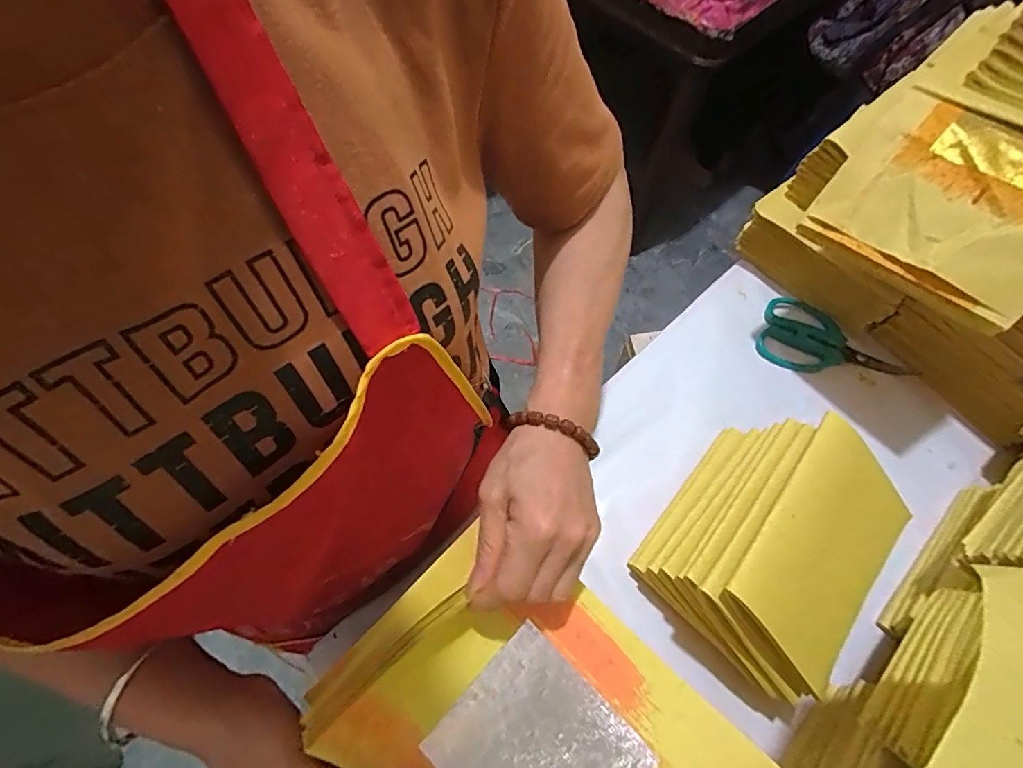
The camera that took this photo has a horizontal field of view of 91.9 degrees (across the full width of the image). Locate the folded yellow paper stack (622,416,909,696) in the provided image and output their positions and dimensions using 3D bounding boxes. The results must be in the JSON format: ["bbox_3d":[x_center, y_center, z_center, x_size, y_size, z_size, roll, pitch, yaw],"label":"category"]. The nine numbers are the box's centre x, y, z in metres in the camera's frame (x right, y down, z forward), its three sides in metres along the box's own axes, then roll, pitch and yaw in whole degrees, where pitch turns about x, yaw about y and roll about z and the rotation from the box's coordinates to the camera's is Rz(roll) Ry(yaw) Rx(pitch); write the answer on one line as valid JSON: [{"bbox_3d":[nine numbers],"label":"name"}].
[{"bbox_3d":[0.197,0.114,0.372,0.129,0.100,0.172,39,69,16],"label":"folded yellow paper stack"}]

